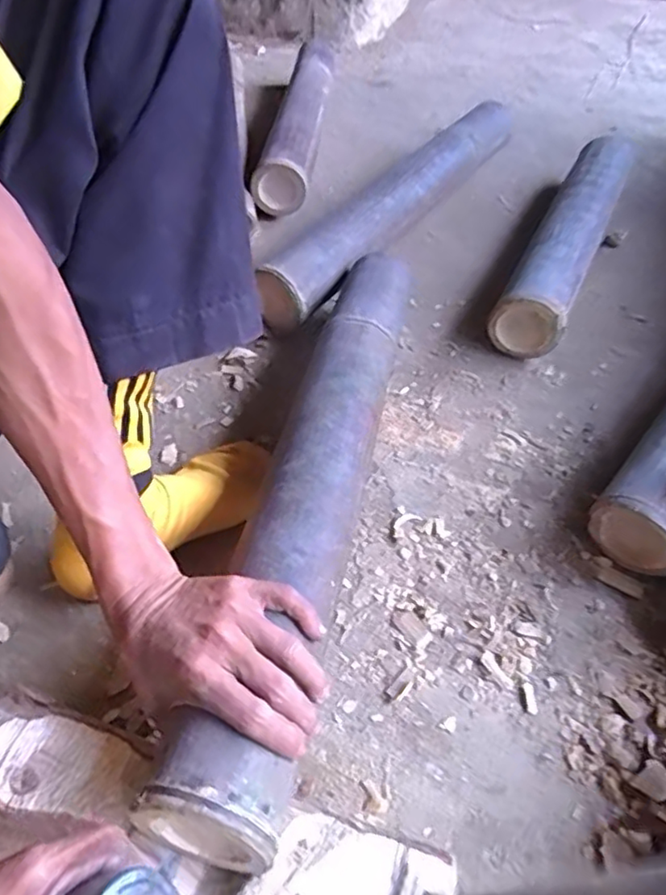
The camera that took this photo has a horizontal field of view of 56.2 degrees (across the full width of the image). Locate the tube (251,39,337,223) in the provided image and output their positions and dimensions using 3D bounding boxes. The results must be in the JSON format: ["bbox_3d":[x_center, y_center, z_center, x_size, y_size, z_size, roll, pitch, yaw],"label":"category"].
[{"bbox_3d":[-0.049,-0.580,1.088,0.070,0.071,0.577,3,48,3],"label":"tube"}]

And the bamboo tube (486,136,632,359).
[{"bbox_3d":[0.314,-0.282,0.823,0.082,0.085,0.420,22,52,18],"label":"bamboo tube"}]

